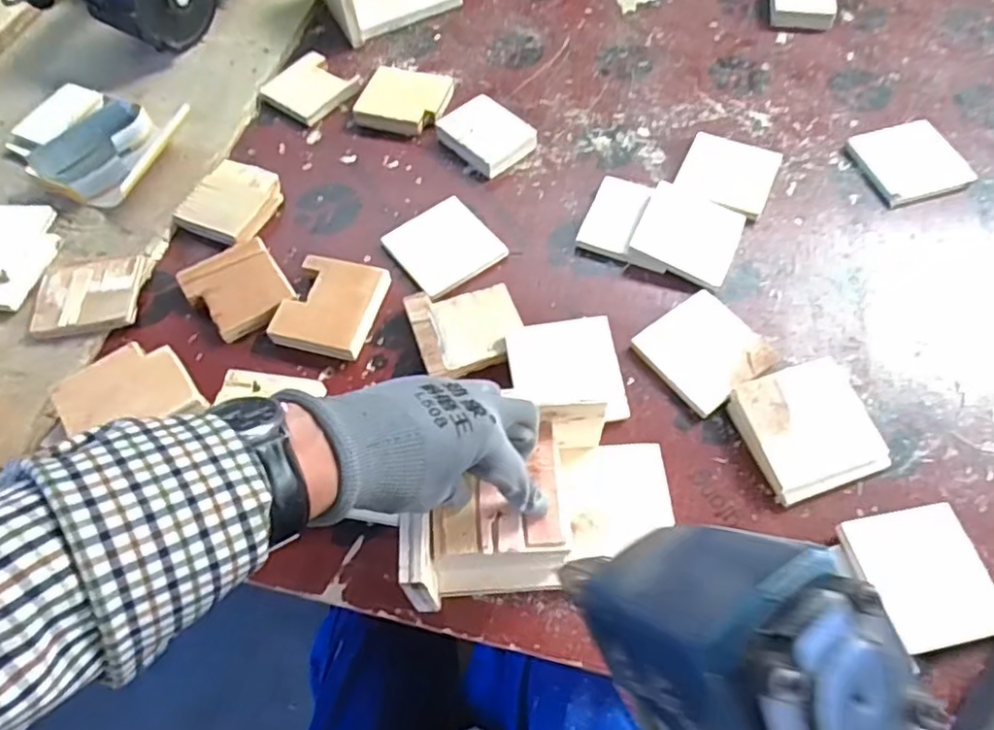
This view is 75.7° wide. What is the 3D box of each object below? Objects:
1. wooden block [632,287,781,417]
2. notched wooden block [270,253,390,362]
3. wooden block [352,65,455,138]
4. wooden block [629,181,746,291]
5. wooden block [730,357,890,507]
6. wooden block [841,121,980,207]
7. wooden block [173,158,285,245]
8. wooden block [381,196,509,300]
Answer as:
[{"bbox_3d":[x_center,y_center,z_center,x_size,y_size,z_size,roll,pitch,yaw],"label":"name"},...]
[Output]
[{"bbox_3d":[0.182,-0.013,0.562,0.094,0.012,0.091,-34,66,-15],"label":"wooden block"},{"bbox_3d":[-0.154,-0.054,0.595,0.083,0.023,0.095,14,63,10],"label":"notched wooden block"},{"bbox_3d":[-0.108,-0.307,0.742,0.103,0.019,0.089,18,64,11],"label":"wooden block"},{"bbox_3d":[0.186,-0.129,0.618,0.094,0.017,0.092,23,65,14],"label":"wooden block"},{"bbox_3d":[0.255,0.050,0.521,0.105,0.020,0.100,-18,62,-8],"label":"wooden block"},{"bbox_3d":[0.427,-0.211,0.662,0.099,0.013,0.097,-14,62,-5],"label":"wooden block"},{"bbox_3d":[-0.279,-0.174,0.670,0.091,0.020,0.092,23,65,14],"label":"wooden block"},{"bbox_3d":[-0.052,-0.117,0.635,0.093,0.010,0.093,-36,66,-16],"label":"wooden block"}]

